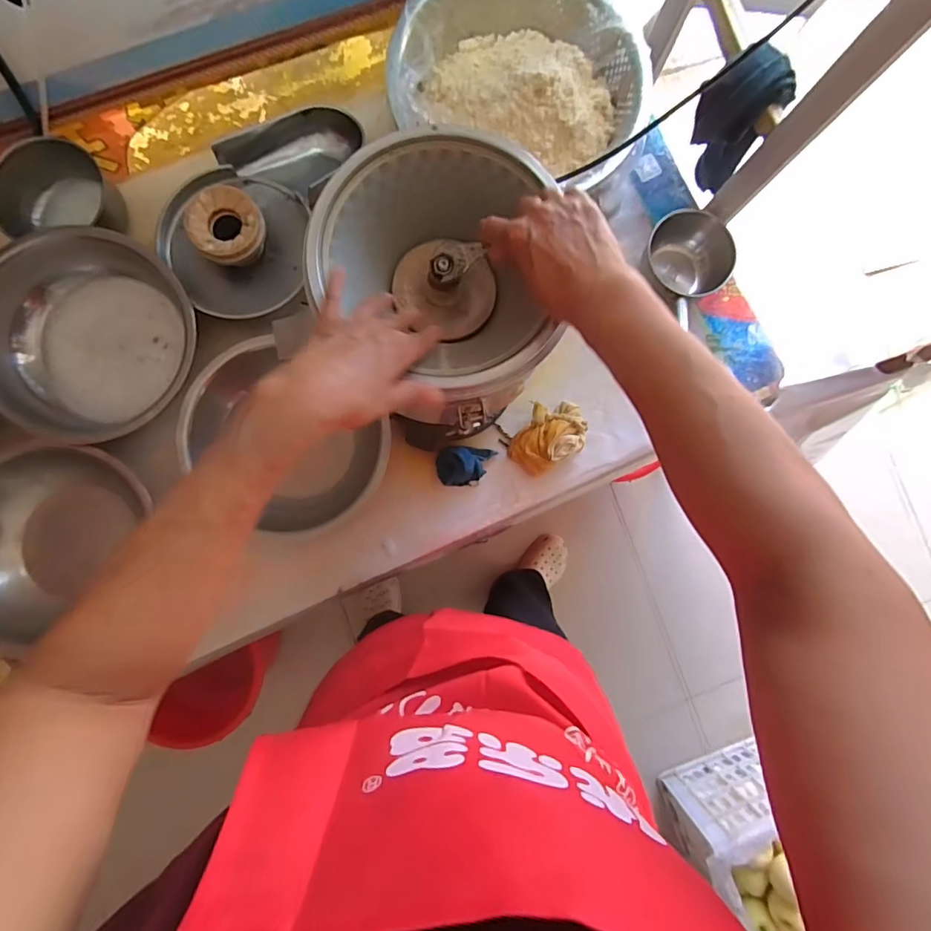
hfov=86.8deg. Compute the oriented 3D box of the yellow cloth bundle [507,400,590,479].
[{"bbox_3d":[0.142,-0.050,0.812,0.100,0.053,0.136,31,85,0],"label":"yellow cloth bundle"}]

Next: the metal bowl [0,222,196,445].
[{"bbox_3d":[-0.570,-0.195,0.768,0.298,0.107,0.308,22,86,-1],"label":"metal bowl"}]

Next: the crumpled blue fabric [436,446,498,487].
[{"bbox_3d":[0.000,0.003,0.822,0.097,0.047,0.067,5,86,-2],"label":"crumpled blue fabric"}]

